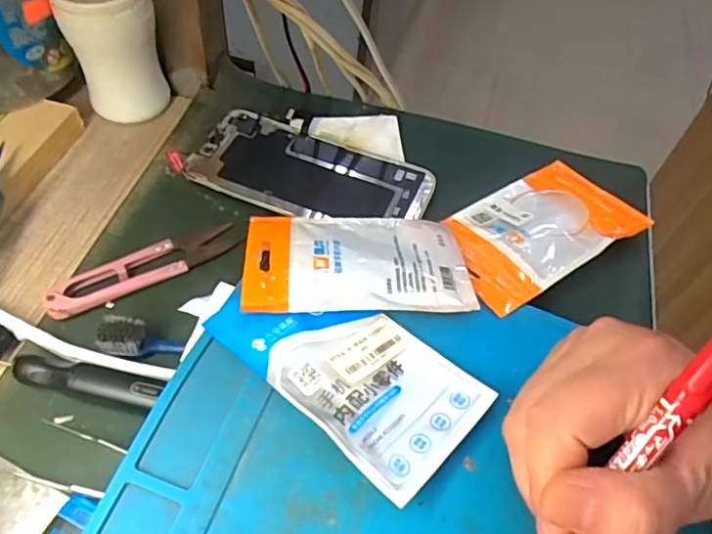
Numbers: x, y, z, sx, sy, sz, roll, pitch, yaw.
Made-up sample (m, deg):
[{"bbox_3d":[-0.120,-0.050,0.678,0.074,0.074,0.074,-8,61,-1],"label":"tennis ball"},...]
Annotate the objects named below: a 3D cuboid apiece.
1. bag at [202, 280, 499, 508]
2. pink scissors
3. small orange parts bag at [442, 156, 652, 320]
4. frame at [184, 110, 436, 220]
[{"bbox_3d":[-0.004,0.042,0.260,0.123,0.013,0.067,39,59,21],"label":"bag"},{"bbox_3d":[-0.110,-0.002,0.298,0.101,0.013,0.021,-27,61,-23],"label":"pink scissors"},{"bbox_3d":[0.105,-0.023,0.332,0.119,0.012,0.071,-26,61,-23],"label":"small orange parts bag"},{"bbox_3d":[-0.028,-0.057,0.351,0.143,0.006,0.070,22,55,10],"label":"frame"}]

